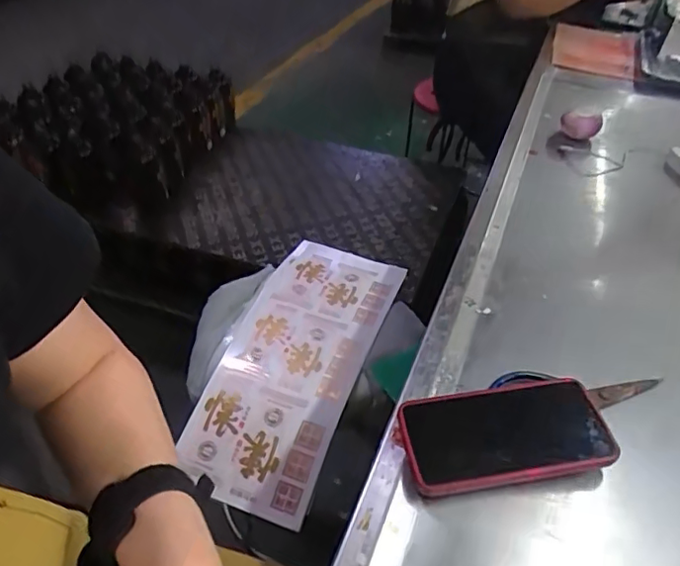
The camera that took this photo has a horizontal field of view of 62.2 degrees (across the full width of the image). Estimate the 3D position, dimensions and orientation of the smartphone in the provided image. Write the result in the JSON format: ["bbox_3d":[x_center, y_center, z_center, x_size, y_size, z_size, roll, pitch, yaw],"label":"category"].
[{"bbox_3d":[0.135,0.122,0.469,0.164,0.014,0.086,-8,42,-6],"label":"smartphone"}]

